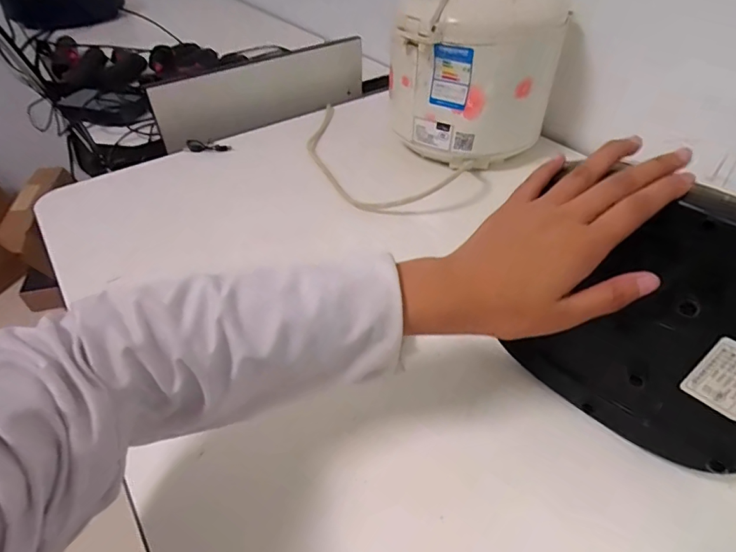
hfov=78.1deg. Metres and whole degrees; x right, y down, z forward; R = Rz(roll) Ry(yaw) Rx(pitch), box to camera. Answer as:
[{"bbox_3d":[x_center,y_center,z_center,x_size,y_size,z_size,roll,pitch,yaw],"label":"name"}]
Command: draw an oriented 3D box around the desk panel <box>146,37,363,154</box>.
[{"bbox_3d":[-0.170,-0.322,0.793,0.389,0.121,0.025,-29,50,-22],"label":"desk panel"}]

